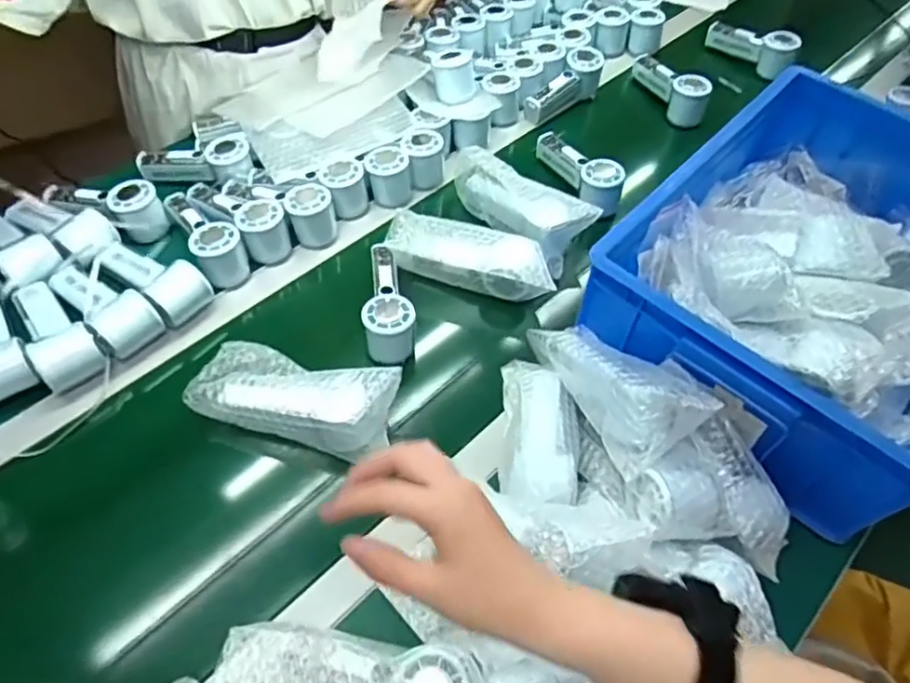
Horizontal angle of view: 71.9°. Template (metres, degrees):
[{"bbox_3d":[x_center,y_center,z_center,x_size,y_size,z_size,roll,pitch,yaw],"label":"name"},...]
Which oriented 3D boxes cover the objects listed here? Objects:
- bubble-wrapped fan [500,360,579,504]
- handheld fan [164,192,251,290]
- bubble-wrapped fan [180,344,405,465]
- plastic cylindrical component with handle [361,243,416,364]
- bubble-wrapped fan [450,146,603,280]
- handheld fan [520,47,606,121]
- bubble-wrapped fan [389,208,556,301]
[{"bbox_3d":[0.084,0.091,0.623,0.071,0.044,0.202,3,36,-1],"label":"bubble-wrapped fan"},{"bbox_3d":[-0.308,-0.137,0.776,0.060,0.055,0.154,-25,60,-20],"label":"handheld fan"},{"bbox_3d":[-0.161,0.052,0.636,0.196,0.048,0.086,14,55,7],"label":"bubble-wrapped fan"},{"bbox_3d":[-0.079,-0.048,0.733,0.069,0.056,0.153,-5,55,-7],"label":"plastic cylindrical component with handle"},{"bbox_3d":[0.080,-0.183,0.821,0.069,0.069,0.206,-36,64,-25],"label":"bubble-wrapped fan"},{"bbox_3d":[0.169,-0.395,0.990,0.157,0.056,0.062,-41,66,-10],"label":"handheld fan"},{"bbox_3d":[0.018,-0.104,0.770,0.209,0.056,0.065,15,55,7],"label":"bubble-wrapped fan"}]

